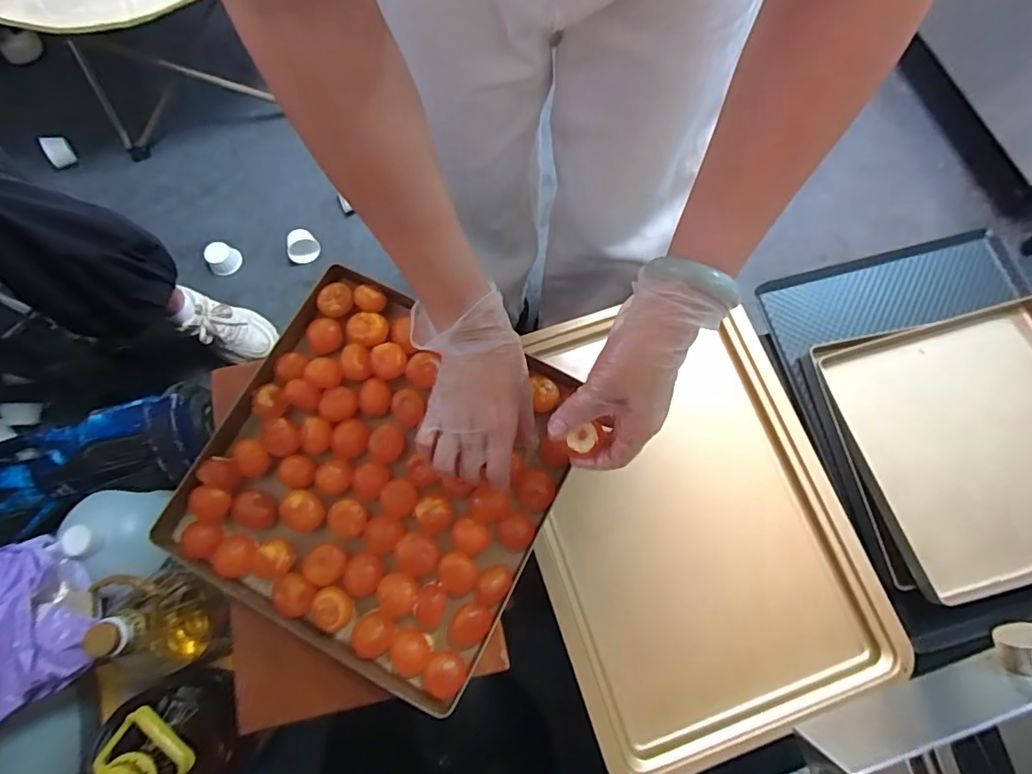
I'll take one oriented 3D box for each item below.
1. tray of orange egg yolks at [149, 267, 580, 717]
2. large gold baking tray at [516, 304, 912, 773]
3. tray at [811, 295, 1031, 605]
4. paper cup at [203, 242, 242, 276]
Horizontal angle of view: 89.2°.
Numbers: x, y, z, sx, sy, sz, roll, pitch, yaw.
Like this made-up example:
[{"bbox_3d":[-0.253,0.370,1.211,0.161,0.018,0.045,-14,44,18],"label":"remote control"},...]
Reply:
[{"bbox_3d":[-0.116,0.071,0.445,0.280,0.027,0.281,27,78,7],"label":"tray of orange egg yolks"},{"bbox_3d":[0.187,0.149,0.585,0.332,0.034,0.445,-18,75,-6],"label":"large gold baking tray"},{"bbox_3d":[0.520,0.058,0.578,0.291,0.035,0.287,-12,74,-5],"label":"tray"},{"bbox_3d":[-0.644,-0.283,1.142,0.060,0.042,0.065,0,74,-1],"label":"paper cup"}]

